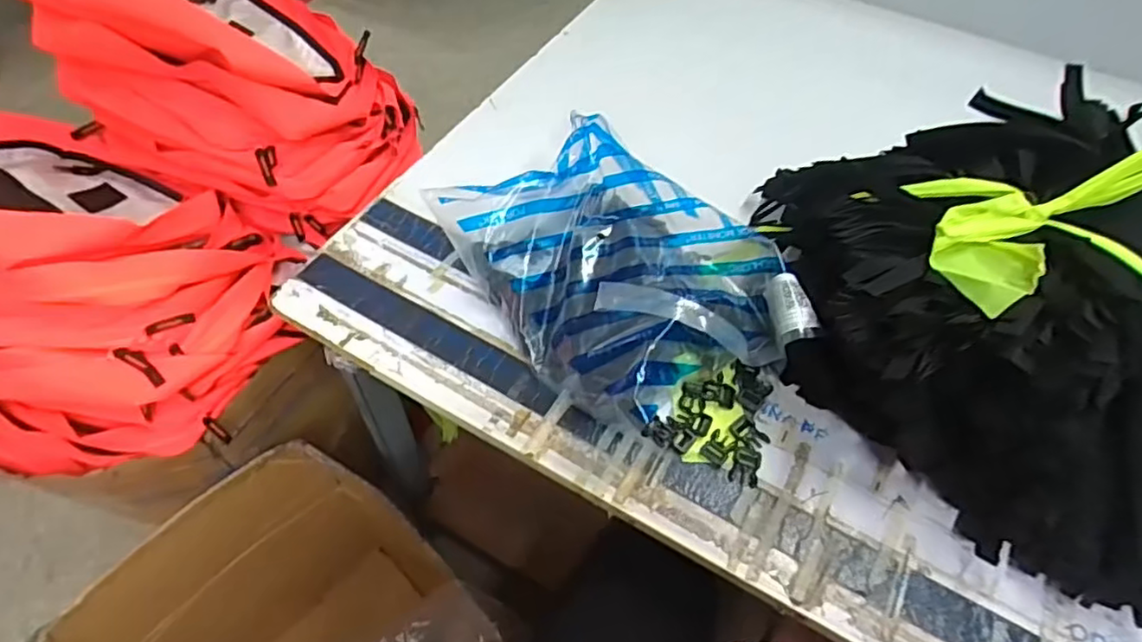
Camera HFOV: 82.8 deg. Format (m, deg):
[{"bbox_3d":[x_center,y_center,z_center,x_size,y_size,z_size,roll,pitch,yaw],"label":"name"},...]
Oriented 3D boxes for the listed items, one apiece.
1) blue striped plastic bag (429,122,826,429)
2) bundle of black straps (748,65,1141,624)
[{"bbox_3d":[0.043,-0.049,0.589,0.211,0.098,0.301,-29,60,-21],"label":"blue striped plastic bag"},{"bbox_3d":[0.348,-0.007,0.507,0.297,0.181,0.411,-12,56,-11],"label":"bundle of black straps"}]

